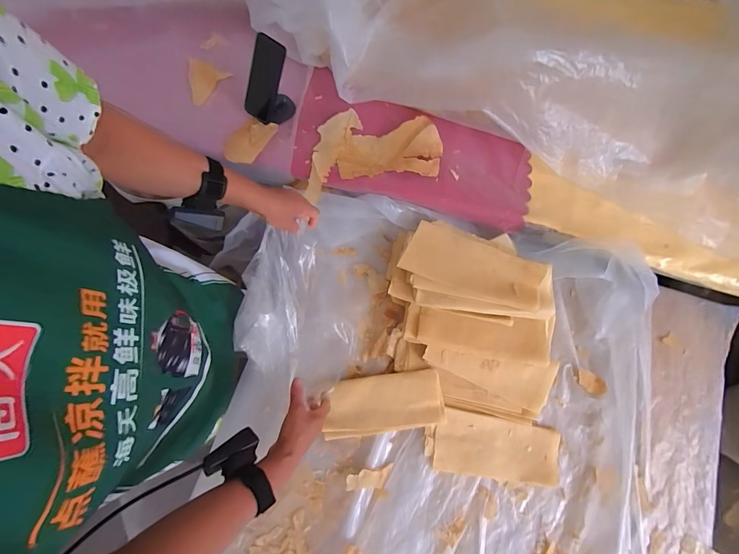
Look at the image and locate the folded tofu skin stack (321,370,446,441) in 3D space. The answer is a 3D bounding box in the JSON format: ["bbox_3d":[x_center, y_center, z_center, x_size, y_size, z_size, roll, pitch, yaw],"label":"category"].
[{"bbox_3d":[0.029,0.268,0.755,0.247,0.015,0.117,-11,72,1],"label":"folded tofu skin stack"}]

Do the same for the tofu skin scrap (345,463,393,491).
[{"bbox_3d":[0.000,0.410,0.725,0.094,0.020,0.038,-5,72,-1],"label":"tofu skin scrap"}]

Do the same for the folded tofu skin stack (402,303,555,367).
[{"bbox_3d":[0.232,0.125,0.758,0.317,0.051,0.092,8,72,3],"label":"folded tofu skin stack"}]

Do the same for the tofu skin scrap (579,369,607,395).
[{"bbox_3d":[0.488,0.233,0.781,0.063,0.013,0.039,19,73,6],"label":"tofu skin scrap"}]

